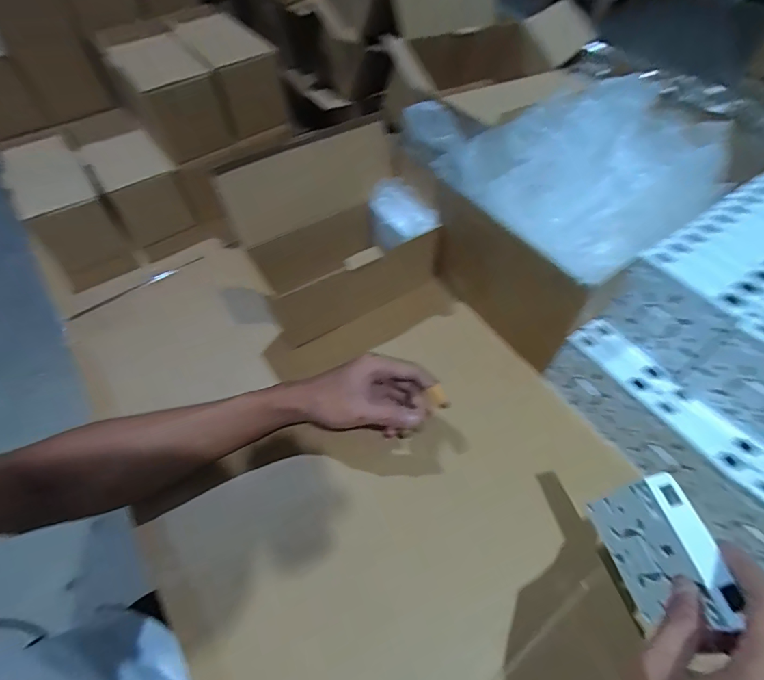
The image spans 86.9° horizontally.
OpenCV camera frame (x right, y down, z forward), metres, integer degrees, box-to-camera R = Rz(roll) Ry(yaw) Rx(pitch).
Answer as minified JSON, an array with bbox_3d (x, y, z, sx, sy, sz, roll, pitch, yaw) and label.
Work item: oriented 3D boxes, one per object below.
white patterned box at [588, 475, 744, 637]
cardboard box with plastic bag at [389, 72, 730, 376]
[{"bbox_3d":[0.191,0.150,0.283,0.021,0.090,0.086,-7,54,-6],"label":"white patterned box"},{"bbox_3d":[0.210,-0.172,0.505,0.272,0.208,0.291,-30,59,-21],"label":"cardboard box with plastic bag"}]

